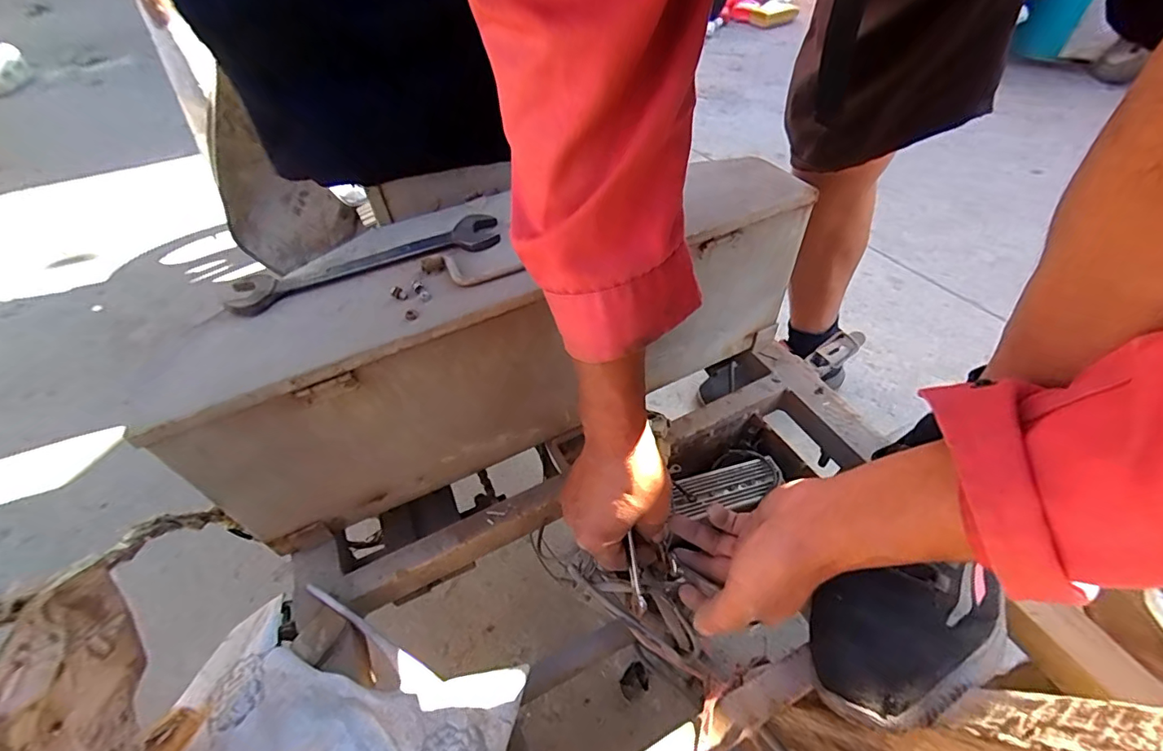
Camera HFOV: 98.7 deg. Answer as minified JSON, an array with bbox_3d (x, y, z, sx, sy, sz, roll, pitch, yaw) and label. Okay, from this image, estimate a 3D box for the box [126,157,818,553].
[{"bbox_3d":[-0.063,-0.055,0.488,0.533,0.179,0.159,-22,50,-16],"label":"box"}]

